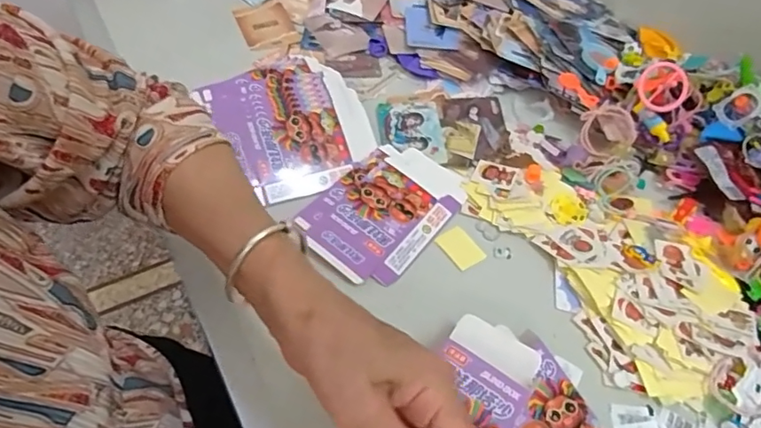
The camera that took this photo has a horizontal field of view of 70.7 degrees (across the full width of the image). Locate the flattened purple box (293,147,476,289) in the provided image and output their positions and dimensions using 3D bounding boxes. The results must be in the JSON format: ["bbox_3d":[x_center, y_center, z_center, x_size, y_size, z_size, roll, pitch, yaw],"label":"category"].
[{"bbox_3d":[0.005,-0.007,0.481,0.103,0.013,0.157,35,58,20],"label":"flattened purple box"}]

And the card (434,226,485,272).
[{"bbox_3d":[0.070,0.030,0.472,0.029,0.004,0.039,-28,60,-23],"label":"card"}]

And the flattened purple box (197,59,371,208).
[{"bbox_3d":[-0.080,-0.090,0.512,0.133,0.017,0.136,-29,77,-24],"label":"flattened purple box"}]

